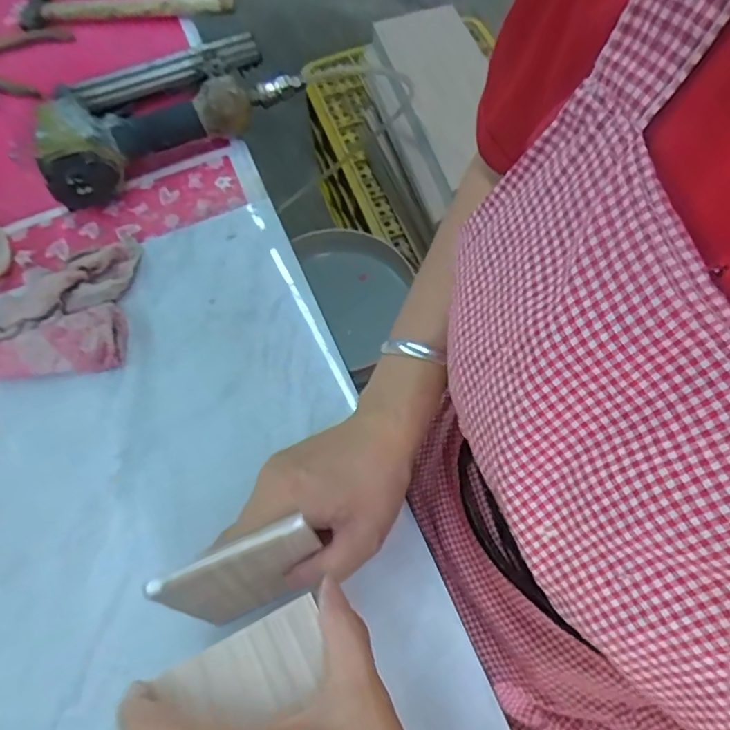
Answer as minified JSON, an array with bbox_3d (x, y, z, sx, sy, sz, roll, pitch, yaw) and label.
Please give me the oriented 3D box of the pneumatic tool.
[{"bbox_3d":[-0.200,-0.262,0.540,0.254,0.063,0.147,-31,68,-11],"label":"pneumatic tool"}]

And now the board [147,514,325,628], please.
[{"bbox_3d":[-0.064,0.120,0.315,0.085,0.095,0.005,-26,55,-4],"label":"board"}]

